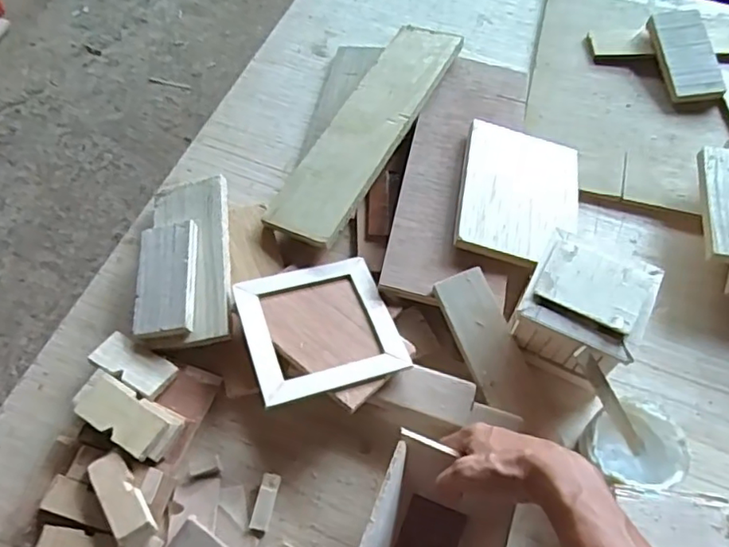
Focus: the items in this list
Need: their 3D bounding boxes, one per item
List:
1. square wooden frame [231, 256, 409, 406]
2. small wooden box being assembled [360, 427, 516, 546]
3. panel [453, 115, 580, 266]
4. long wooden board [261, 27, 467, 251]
[{"bbox_3d":[-0.048,0.052,0.613,0.148,0.007,0.157,-13,50,-16],"label":"square wooden frame"},{"bbox_3d":[0.065,0.223,0.525,0.109,0.074,0.116,18,62,11],"label":"small wooden box being assembled"},{"bbox_3d":[0.186,-0.094,0.707,0.143,0.011,0.178,17,61,-6],"label":"panel"},{"bbox_3d":[0.007,-0.193,0.758,0.097,0.021,0.369,26,64,12],"label":"long wooden board"}]

